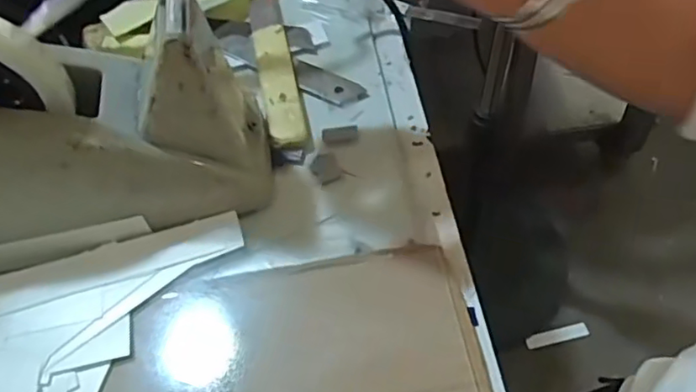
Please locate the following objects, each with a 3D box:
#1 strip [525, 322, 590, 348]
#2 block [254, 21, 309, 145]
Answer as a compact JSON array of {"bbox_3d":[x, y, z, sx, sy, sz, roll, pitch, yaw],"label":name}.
[{"bbox_3d":[0.353,0.236,1.031,0.108,0.004,0.024,-12,59,-4],"label":"strip"},{"bbox_3d":[-0.040,-0.065,0.352,0.020,0.013,0.093,-13,55,-3],"label":"block"}]

